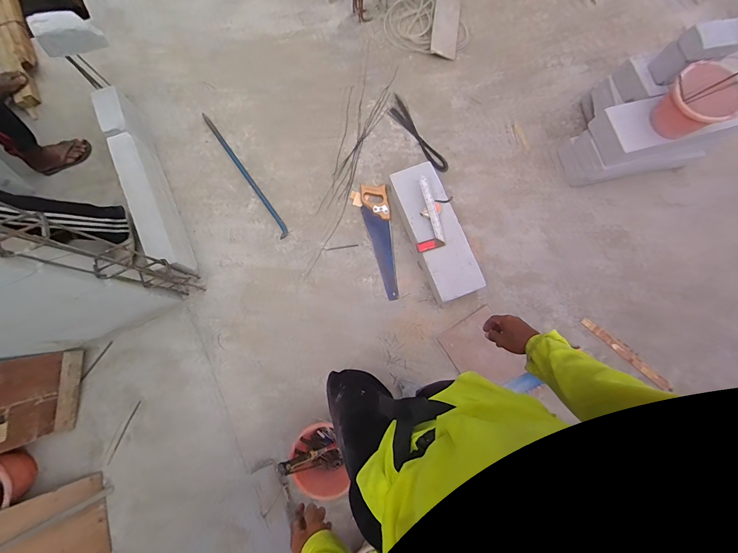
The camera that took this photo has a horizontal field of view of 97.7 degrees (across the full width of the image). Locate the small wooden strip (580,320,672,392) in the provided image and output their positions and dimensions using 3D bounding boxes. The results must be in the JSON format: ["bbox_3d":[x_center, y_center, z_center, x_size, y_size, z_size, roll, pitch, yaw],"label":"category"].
[{"bbox_3d":[1.040,0.312,1.308,0.391,0.014,0.041,44,87,11],"label":"small wooden strip"}]

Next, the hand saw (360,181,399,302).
[{"bbox_3d":[0.049,-0.161,1.426,0.117,0.036,0.521,-8,78,-2],"label":"hand saw"}]

